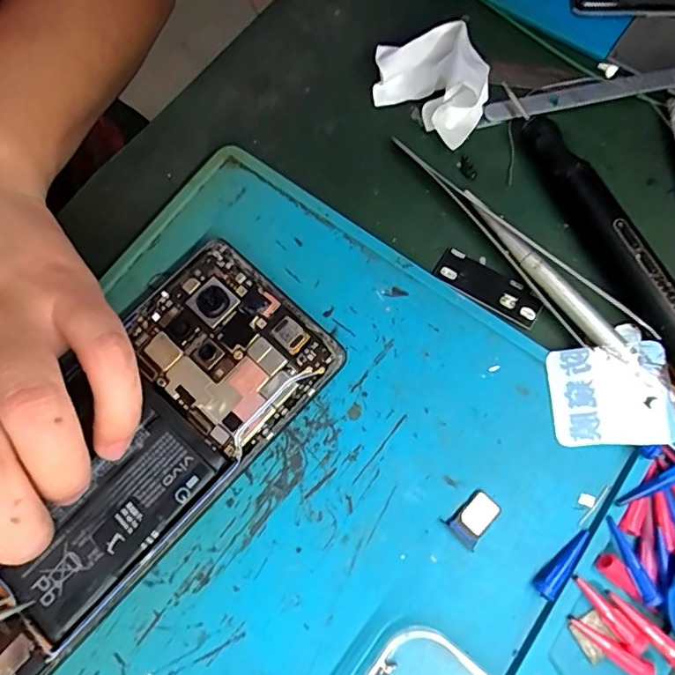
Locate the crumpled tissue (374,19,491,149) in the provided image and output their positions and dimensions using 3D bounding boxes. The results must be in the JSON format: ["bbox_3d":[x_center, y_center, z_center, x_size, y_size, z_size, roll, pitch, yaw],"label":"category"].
[{"bbox_3d":[0.040,-0.113,0.224,0.048,0.025,0.050,13,74,3],"label":"crumpled tissue"}]

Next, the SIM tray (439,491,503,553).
[{"bbox_3d":[0.049,0.064,0.185,0.013,0.004,0.019,41,78,11],"label":"SIM tray"}]

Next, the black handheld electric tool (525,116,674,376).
[{"bbox_3d":[0.109,-0.038,0.204,0.018,0.015,0.122,-22,75,-7],"label":"black handheld electric tool"}]

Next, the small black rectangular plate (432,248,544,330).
[{"bbox_3d":[0.061,-0.020,0.211,0.044,0.004,0.016,33,81,12],"label":"small black rectangular plate"}]

